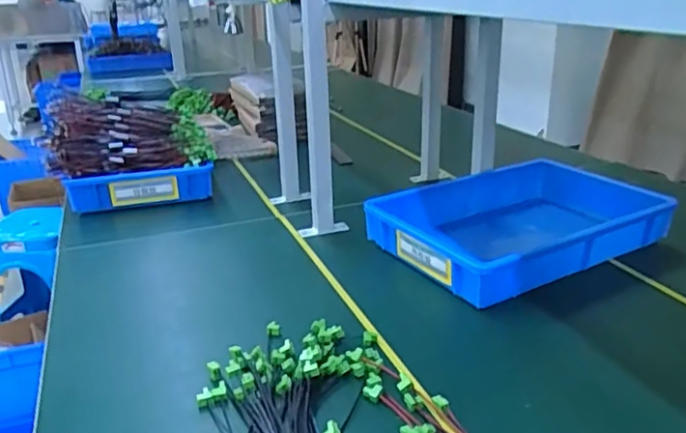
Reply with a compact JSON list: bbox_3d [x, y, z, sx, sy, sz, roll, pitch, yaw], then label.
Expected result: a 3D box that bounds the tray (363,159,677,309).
[{"bbox_3d":[0.298,0.006,1.010,0.456,0.080,0.297,-14,25,-28],"label":"tray"}]

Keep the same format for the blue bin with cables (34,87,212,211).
[{"bbox_3d":[-0.455,-0.146,1.286,0.323,0.189,0.274,-11,24,-21],"label":"blue bin with cables"}]

